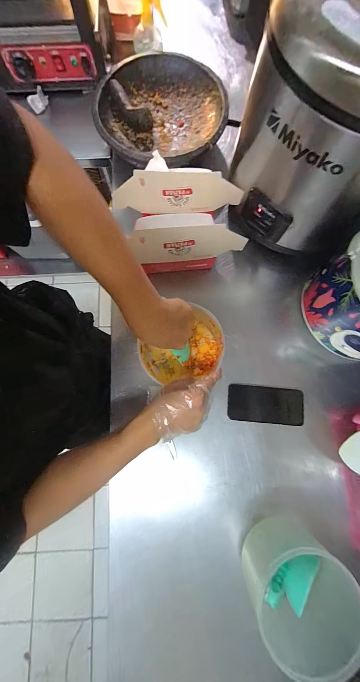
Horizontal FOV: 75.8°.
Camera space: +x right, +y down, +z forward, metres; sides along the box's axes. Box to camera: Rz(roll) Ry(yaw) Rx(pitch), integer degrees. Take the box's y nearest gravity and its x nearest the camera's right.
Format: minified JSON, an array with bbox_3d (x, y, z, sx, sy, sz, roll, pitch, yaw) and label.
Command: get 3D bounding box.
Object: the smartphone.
[{"bbox_3d":[0.197,0.147,0.535,0.166,0.010,0.082,3,75,8],"label":"smartphone"}]

